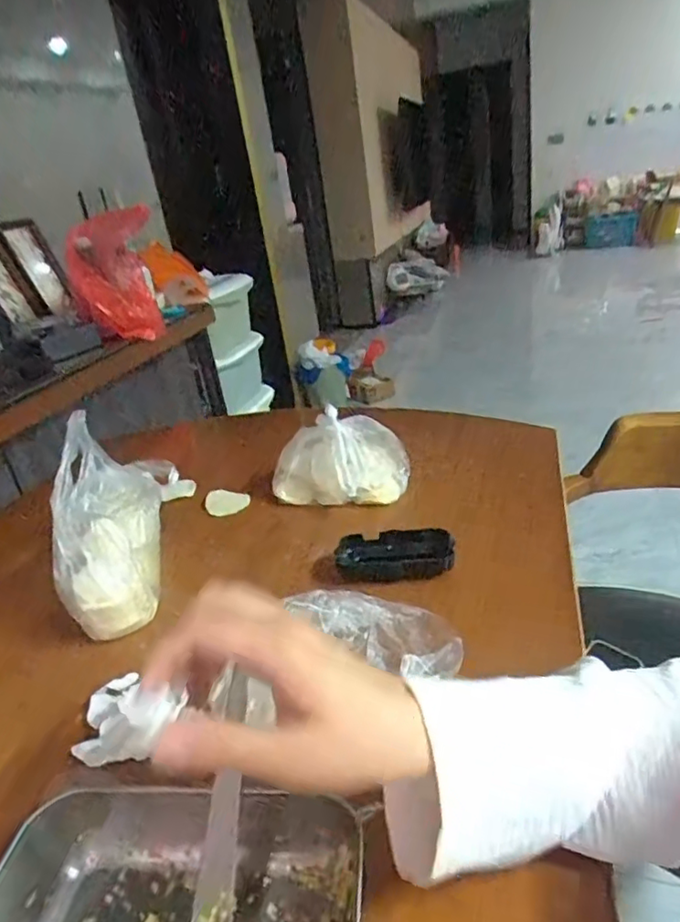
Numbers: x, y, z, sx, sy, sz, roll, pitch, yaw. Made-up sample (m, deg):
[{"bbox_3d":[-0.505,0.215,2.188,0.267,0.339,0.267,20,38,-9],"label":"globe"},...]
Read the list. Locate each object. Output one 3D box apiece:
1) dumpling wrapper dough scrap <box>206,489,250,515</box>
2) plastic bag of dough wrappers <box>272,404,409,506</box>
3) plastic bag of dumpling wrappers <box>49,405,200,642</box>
[{"bbox_3d":[-0.143,0.051,0.721,0.063,0.009,0.041,2,28,22],"label":"dumpling wrapper dough scrap"},{"bbox_3d":[-0.005,0.001,0.690,0.157,0.095,0.082,2,28,21],"label":"plastic bag of dough wrappers"},{"bbox_3d":[-0.220,0.052,0.579,0.094,0.158,0.204,-6,26,5],"label":"plastic bag of dumpling wrappers"}]

